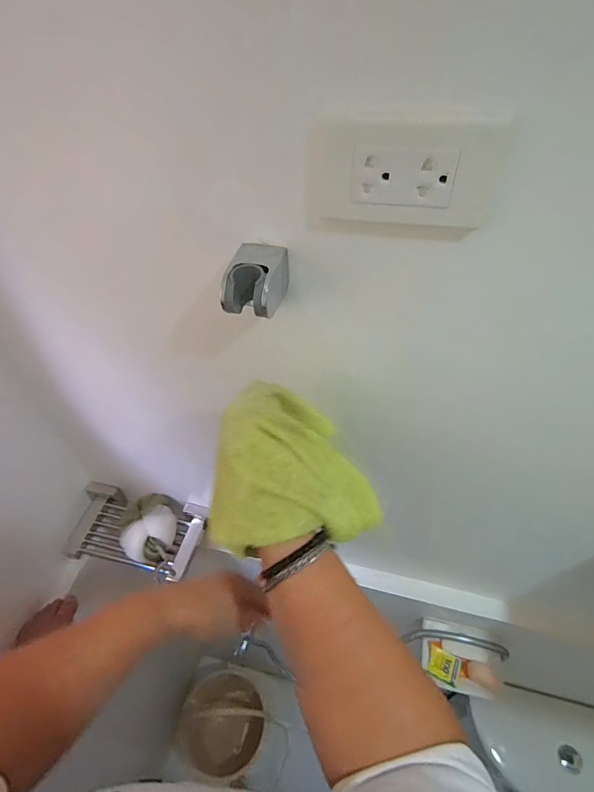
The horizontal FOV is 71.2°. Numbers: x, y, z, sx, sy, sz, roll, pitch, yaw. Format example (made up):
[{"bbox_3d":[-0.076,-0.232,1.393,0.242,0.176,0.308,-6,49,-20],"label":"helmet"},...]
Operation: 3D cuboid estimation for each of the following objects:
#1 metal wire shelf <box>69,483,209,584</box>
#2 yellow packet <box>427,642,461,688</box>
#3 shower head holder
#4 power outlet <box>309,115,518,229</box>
[{"bbox_3d":[-0.293,0.250,0.770,0.238,0.054,0.132,9,48,7],"label":"metal wire shelf"},{"bbox_3d":[0.271,0.498,0.765,0.058,0.006,0.047,16,67,25],"label":"yellow packet"},{"bbox_3d":[-0.033,-0.097,0.352,0.044,0.040,0.067,9,48,8],"label":"shower head holder"},{"bbox_3d":[0.073,-0.154,0.288,0.128,0.068,0.006,9,48,7],"label":"power outlet"}]

